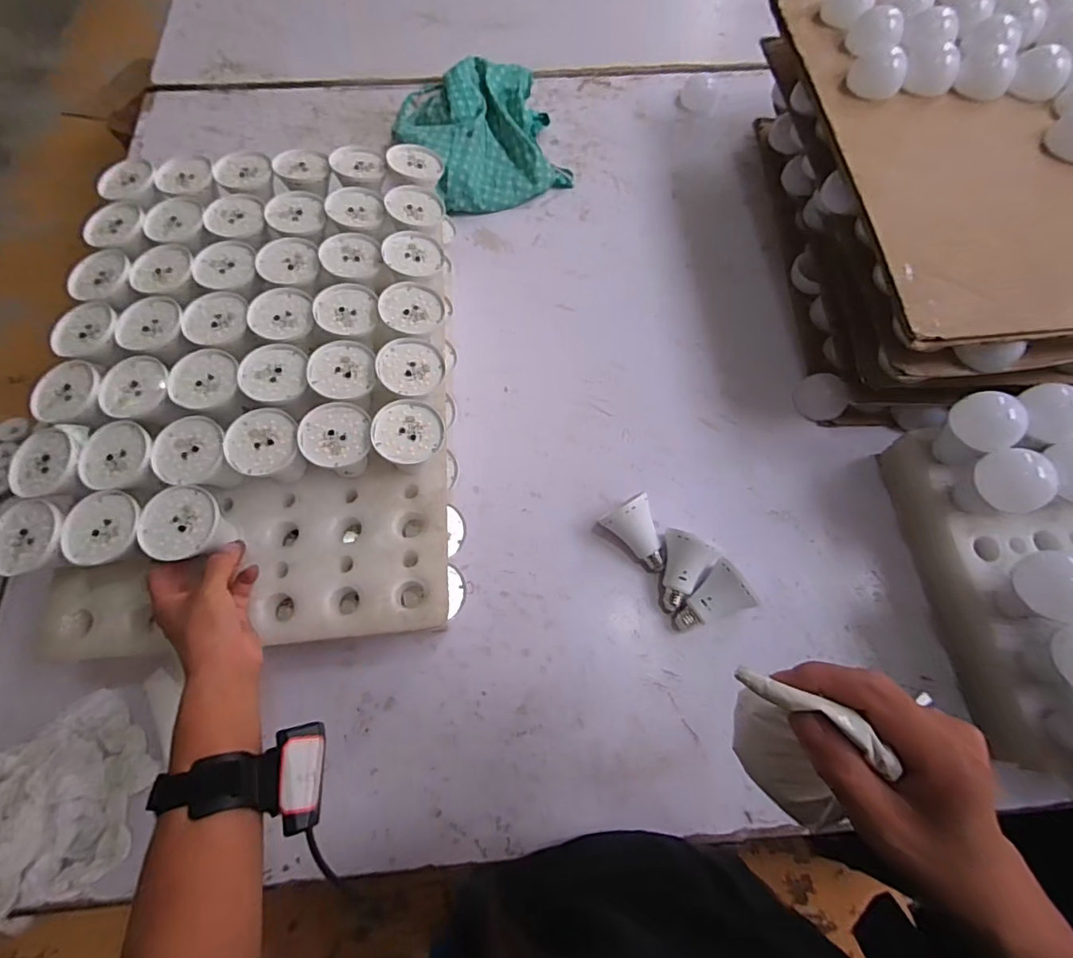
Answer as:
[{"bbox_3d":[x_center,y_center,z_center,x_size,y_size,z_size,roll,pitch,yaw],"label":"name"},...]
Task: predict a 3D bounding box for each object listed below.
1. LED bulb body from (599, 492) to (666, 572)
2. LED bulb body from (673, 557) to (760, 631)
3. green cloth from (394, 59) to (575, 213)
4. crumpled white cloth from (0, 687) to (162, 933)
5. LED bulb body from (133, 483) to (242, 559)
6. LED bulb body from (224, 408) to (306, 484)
[{"bbox_3d":[0.125,0.070,0.626,0.061,0.059,0.083,-29,72,-10],"label":"LED bulb body"},{"bbox_3d":[0.196,0.138,0.595,0.083,0.057,0.061,-24,72,-9],"label":"LED bulb body"},{"bbox_3d":[-0.101,-0.580,0.869,0.251,0.067,0.295,-18,71,-7],"label":"green cloth"},{"bbox_3d":[-0.492,0.336,0.507,0.211,0.064,0.155,-42,75,-15],"label":"crumpled white cloth"},{"bbox_3d":[-0.308,0.046,0.472,0.065,0.059,0.063,13,70,4],"label":"LED bulb body"},{"bbox_3d":[-0.251,-0.026,0.502,0.062,0.057,0.065,0,70,0],"label":"LED bulb body"}]

